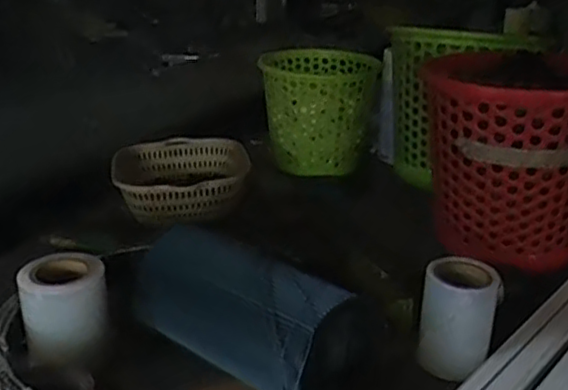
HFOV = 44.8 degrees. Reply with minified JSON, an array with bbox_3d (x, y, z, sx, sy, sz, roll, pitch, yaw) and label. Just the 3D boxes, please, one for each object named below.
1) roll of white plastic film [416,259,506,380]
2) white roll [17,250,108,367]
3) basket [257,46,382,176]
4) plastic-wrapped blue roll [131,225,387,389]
[{"bbox_3d":[0.176,0.124,0.696,0.072,0.100,0.063,10,25,20],"label":"roll of white plastic film"},{"bbox_3d":[-0.214,0.112,0.677,0.082,0.082,0.071,-6,24,-16],"label":"white roll"},{"bbox_3d":[0.060,-0.149,1.208,0.189,0.169,0.194,6,24,11],"label":"basket"},{"bbox_3d":[-0.048,0.104,0.687,0.123,0.098,0.311,-18,30,-37],"label":"plastic-wrapped blue roll"}]

